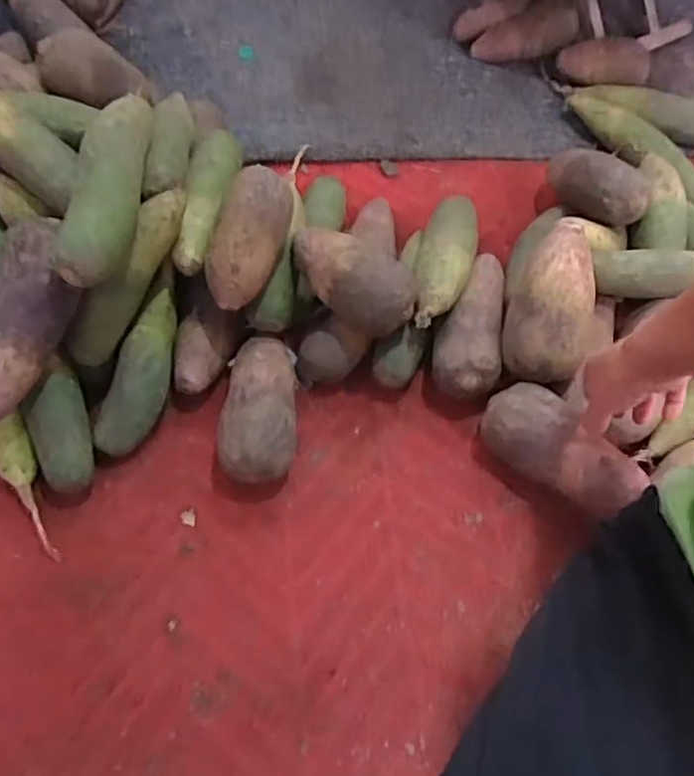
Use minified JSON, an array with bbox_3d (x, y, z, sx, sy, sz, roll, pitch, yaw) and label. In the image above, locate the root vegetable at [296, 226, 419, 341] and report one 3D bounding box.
[{"bbox_3d":[0.003,-0.106,0.655,0.126,0.056,0.061,31,65,12],"label":"root vegetable"}]

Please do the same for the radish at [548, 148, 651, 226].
[{"bbox_3d":[0.278,-0.227,0.747,0.108,0.046,0.065,27,64,11],"label":"radish"}]

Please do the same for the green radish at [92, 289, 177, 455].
[{"bbox_3d":[-0.197,-0.016,0.659,0.049,0.054,0.160,15,78,4],"label":"green radish"}]

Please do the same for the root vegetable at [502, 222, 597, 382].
[{"bbox_3d":[0.203,-0.081,0.676,0.077,0.087,0.126,19,63,6],"label":"root vegetable"}]

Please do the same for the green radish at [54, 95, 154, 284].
[{"bbox_3d":[-0.207,-0.184,0.594,0.053,0.051,0.202,4,62,-2],"label":"green radish"}]

